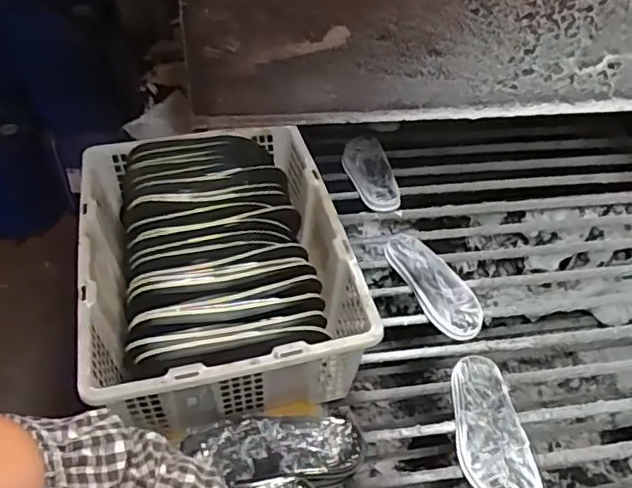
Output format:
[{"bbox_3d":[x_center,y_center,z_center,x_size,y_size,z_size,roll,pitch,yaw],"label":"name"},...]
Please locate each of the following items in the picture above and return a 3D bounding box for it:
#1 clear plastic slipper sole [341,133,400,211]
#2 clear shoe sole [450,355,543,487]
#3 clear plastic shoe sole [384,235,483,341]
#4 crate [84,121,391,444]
[{"bbox_3d":[0.106,-0.154,1.229,0.097,0.031,0.219,-3,46,-10],"label":"clear plastic slipper sole"},{"bbox_3d":[0.238,0.255,0.821,0.091,0.012,0.231,-7,41,1],"label":"clear shoe sole"},{"bbox_3d":[0.203,0.066,1.014,0.096,0.024,0.227,-14,48,-15],"label":"clear plastic shoe sole"},{"bbox_3d":[-0.146,0.014,0.858,0.346,0.167,0.475,-10,47,-11],"label":"crate"}]

